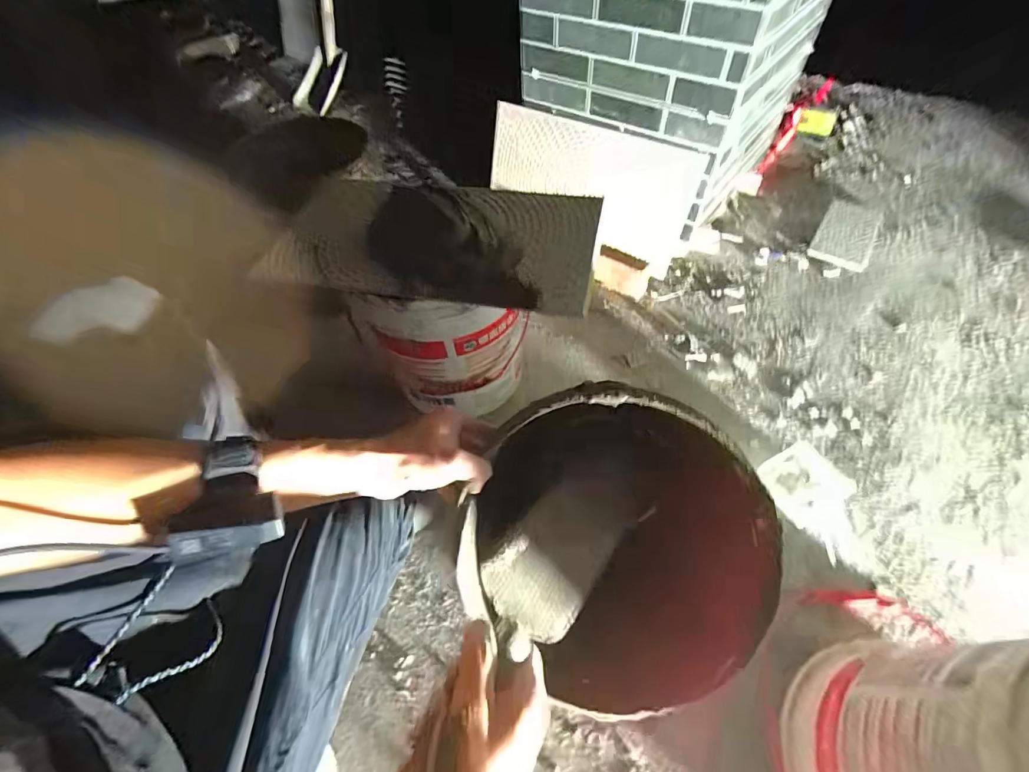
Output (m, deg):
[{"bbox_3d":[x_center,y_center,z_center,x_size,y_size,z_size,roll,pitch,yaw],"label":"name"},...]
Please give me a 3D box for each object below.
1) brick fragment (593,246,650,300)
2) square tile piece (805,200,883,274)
[{"bbox_3d":[0.268,-0.285,1.086,0.132,0.095,0.042,21,58,17],"label":"brick fragment"},{"bbox_3d":[0.913,-0.420,1.189,0.136,0.020,0.273,30,61,22],"label":"square tile piece"}]

